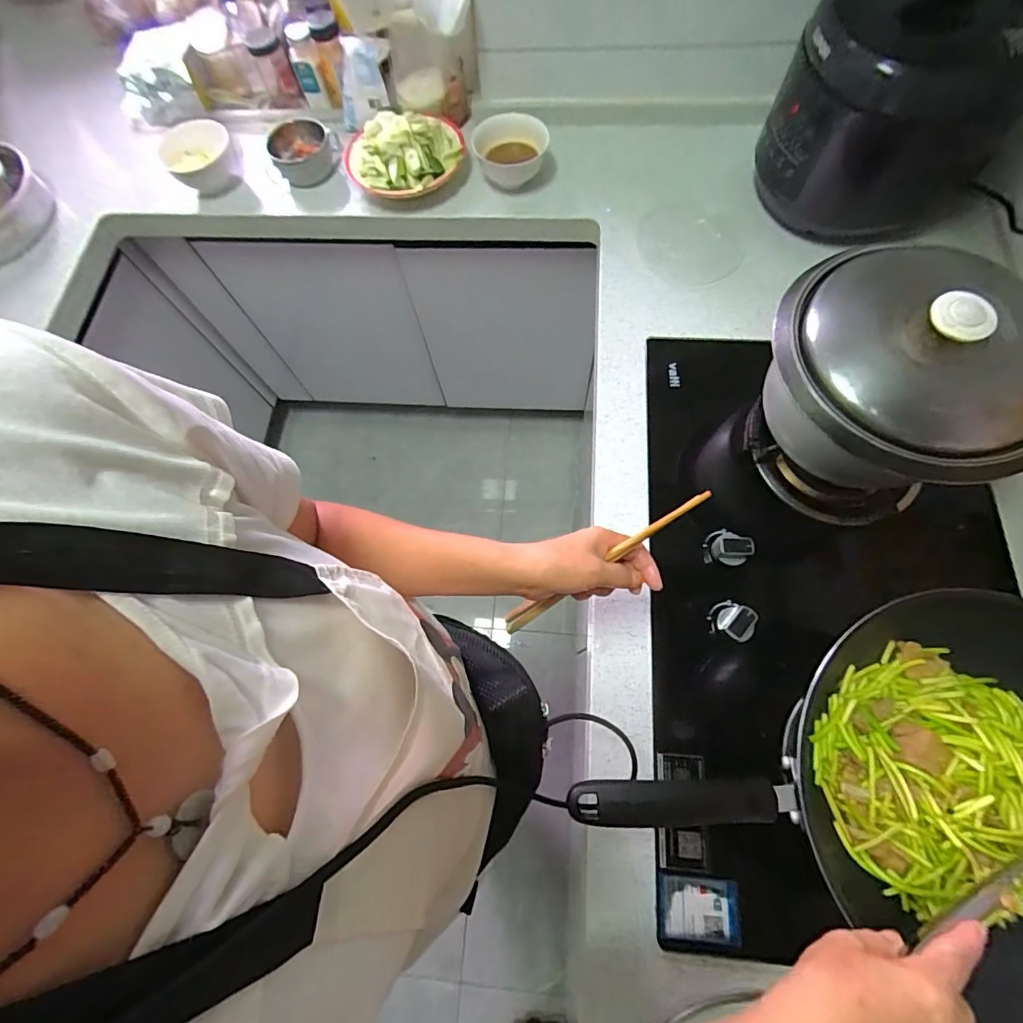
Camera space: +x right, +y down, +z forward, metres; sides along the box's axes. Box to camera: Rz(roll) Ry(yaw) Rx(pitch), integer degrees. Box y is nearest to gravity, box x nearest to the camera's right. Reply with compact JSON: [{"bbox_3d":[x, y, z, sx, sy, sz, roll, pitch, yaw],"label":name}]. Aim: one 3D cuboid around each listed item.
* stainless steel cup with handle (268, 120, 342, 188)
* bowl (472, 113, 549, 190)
[{"bbox_3d":[-0.364,-0.635,0.839,0.123,0.062,0.105,-21,71,-5],"label":"stainless steel cup with handle"},{"bbox_3d":[-0.003,-0.624,0.822,0.124,0.055,0.114,-9,71,-1],"label":"bowl"}]

